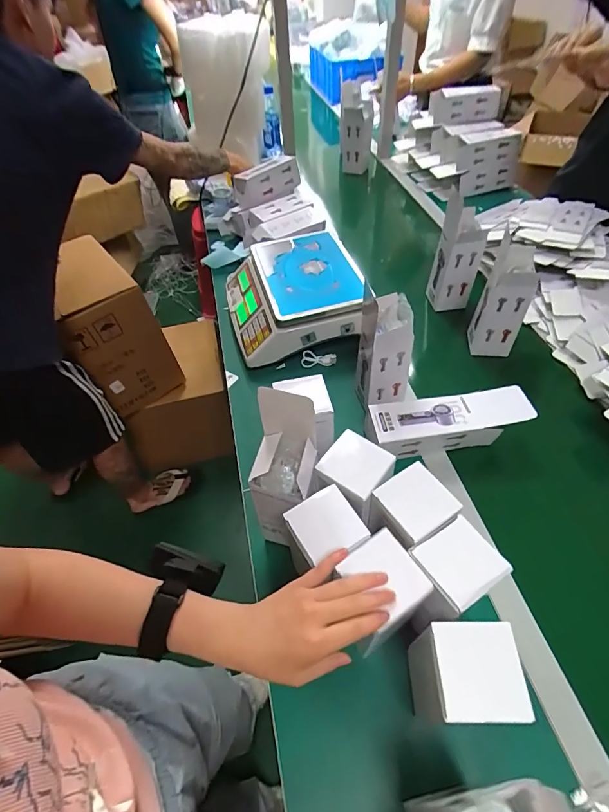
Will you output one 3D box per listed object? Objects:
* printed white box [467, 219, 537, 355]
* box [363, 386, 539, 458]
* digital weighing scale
[{"bbox_3d":[0.366,-0.192,0.748,0.076,0.219,0.062,3,51,6],"label":"printed white box"},{"bbox_3d":[0.222,0.027,0.647,0.250,0.060,0.075,-9,51,-4],"label":"box"},{"bbox_3d":[-0.041,-0.239,0.857,0.241,0.092,0.289,-11,51,-6],"label":"digital weighing scale"}]

